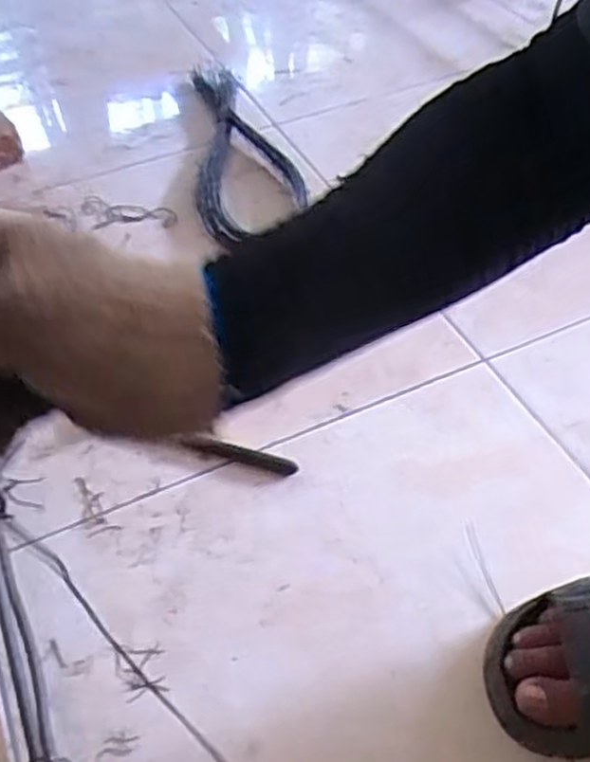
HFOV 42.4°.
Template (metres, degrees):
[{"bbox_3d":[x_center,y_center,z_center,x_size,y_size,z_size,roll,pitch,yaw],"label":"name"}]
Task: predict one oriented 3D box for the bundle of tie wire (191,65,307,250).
[{"bbox_3d":[-0.067,-0.327,0.998,0.129,0.021,0.402,-7,50,-2],"label":"bundle of tie wire"}]

